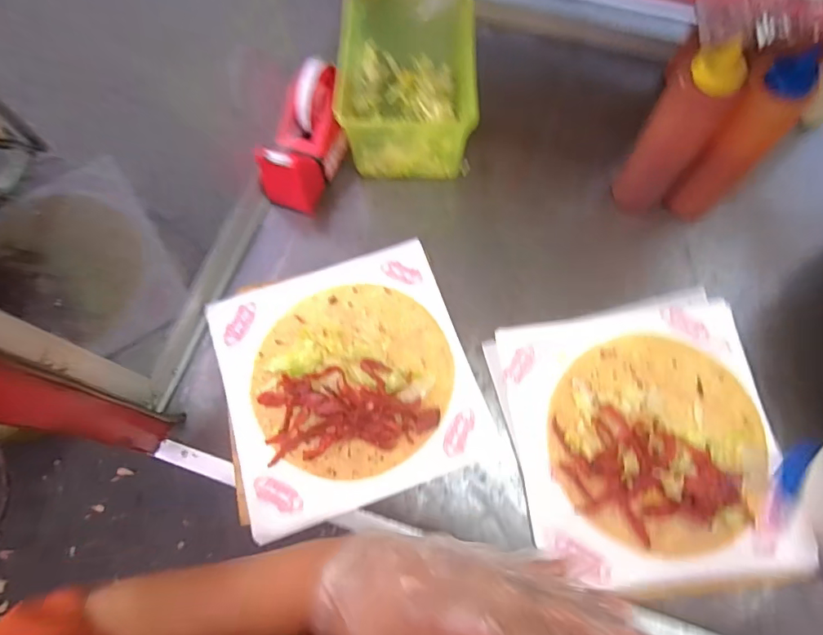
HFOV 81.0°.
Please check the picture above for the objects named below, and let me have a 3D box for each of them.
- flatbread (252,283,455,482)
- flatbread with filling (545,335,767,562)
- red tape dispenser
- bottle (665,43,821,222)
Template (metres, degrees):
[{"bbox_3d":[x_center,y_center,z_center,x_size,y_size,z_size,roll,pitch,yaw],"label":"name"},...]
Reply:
[{"bbox_3d":[-0.062,0.058,0.499,0.199,0.021,0.201,-1,70,2],"label":"flatbread"},{"bbox_3d":[0.239,0.118,0.470,0.196,0.015,0.201,-1,70,2],"label":"flatbread with filling"},{"bbox_3d":[-0.123,-0.204,0.558,0.082,0.099,0.137,9,70,5],"label":"red tape dispenser"},{"bbox_3d":[0.318,-0.161,0.481,0.046,0.197,0.047,-38,73,-11],"label":"bottle"}]

